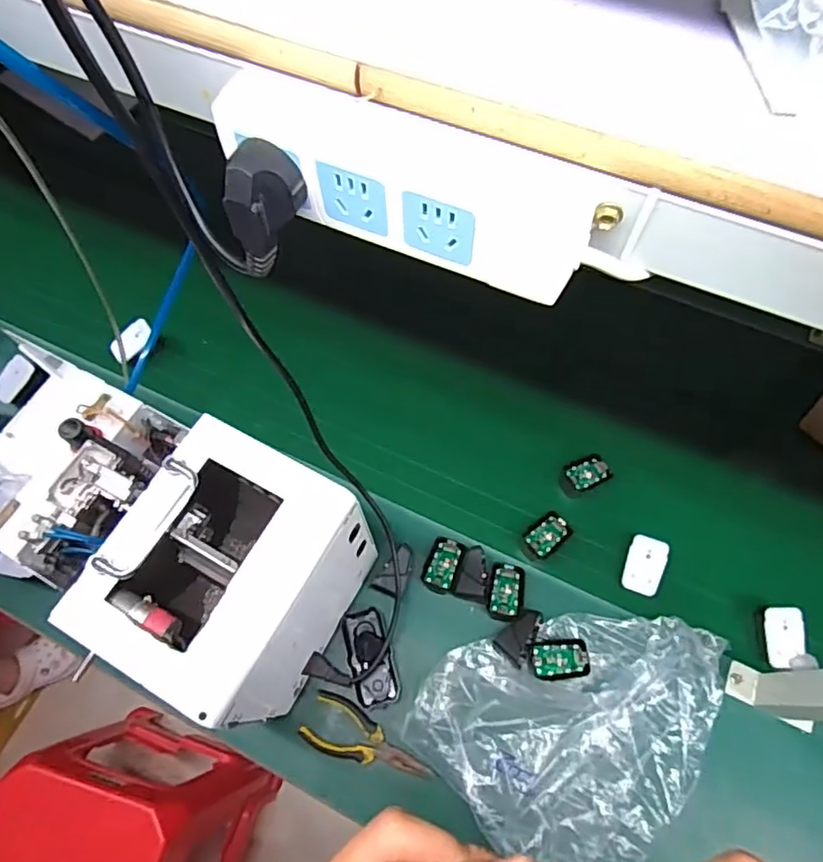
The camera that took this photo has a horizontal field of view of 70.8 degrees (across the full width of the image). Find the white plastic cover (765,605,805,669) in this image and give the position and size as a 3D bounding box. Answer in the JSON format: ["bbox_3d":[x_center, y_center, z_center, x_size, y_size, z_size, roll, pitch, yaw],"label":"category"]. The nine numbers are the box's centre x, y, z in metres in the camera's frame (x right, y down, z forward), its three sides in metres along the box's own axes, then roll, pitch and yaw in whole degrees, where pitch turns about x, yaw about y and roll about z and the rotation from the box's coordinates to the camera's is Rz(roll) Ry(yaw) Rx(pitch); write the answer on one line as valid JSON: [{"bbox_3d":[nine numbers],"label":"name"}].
[{"bbox_3d":[0.444,0.245,0.687,0.040,0.007,0.068,1,73,20],"label":"white plastic cover"}]

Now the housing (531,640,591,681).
[{"bbox_3d":[0.176,0.268,0.680,0.069,0.021,0.042,-4,66,-2],"label":"housing"}]

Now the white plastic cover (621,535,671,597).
[{"bbox_3d":[0.292,0.168,0.722,0.045,0.005,0.070,16,87,18],"label":"white plastic cover"}]

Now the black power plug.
[{"bbox_3d":[-0.068,-0.100,0.268,0.023,0.051,0.034,28,69,12],"label":"black power plug"}]

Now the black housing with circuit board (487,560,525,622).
[{"bbox_3d":[0.117,0.197,0.715,0.042,0.010,0.075,10,50,9],"label":"black housing with circuit board"}]

